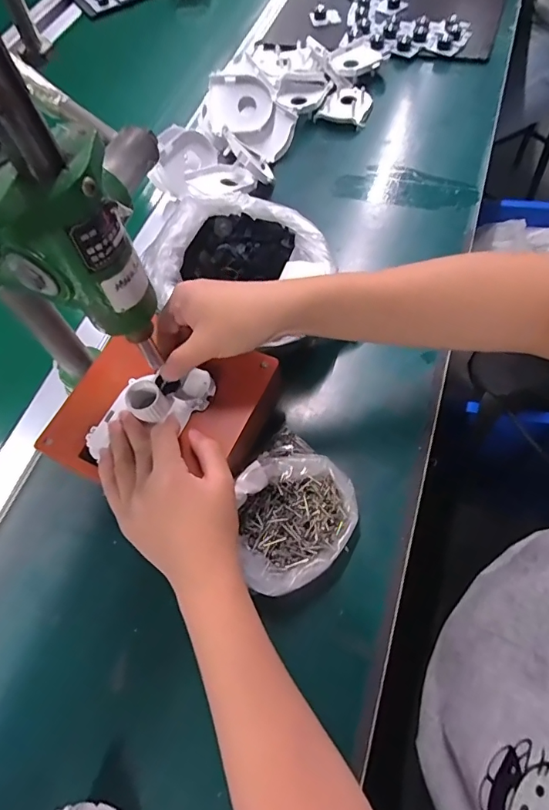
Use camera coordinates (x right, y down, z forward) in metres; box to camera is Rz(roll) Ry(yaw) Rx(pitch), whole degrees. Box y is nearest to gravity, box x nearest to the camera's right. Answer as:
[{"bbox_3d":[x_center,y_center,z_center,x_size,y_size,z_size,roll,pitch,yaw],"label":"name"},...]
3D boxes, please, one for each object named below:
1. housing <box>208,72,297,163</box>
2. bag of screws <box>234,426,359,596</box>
[{"bbox_3d":[-0.031,-0.382,0.612,0.125,0.032,0.082,30,99,-7],"label":"housing"},{"bbox_3d":[0.008,0.083,0.376,0.109,0.041,0.113,-38,65,-14],"label":"bag of screws"}]

